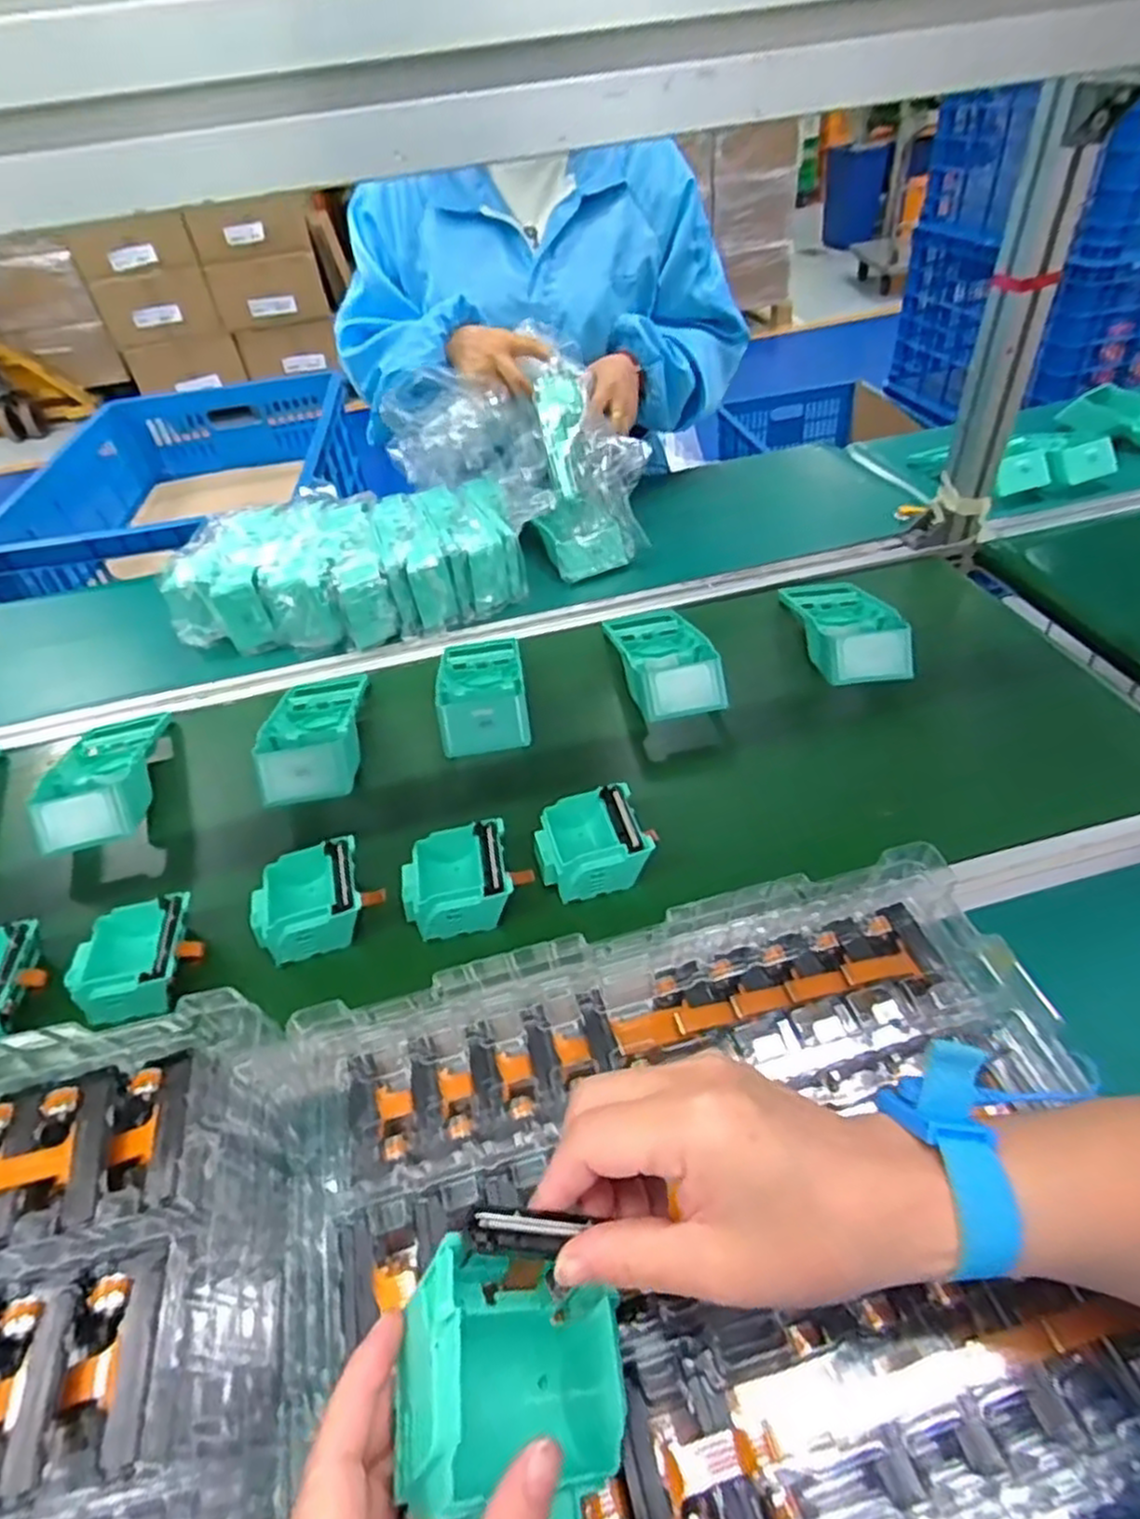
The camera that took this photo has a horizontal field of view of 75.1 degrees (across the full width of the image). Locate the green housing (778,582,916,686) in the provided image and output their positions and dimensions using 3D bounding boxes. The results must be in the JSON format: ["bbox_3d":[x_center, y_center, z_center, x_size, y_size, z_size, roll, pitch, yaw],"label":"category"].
[{"bbox_3d":[0.279,-0.143,0.765,0.093,0.054,0.201,-4,44,4],"label":"green housing"}]

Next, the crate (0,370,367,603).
[{"bbox_3d":[-0.711,-0.503,1.395,0.479,0.192,0.789,-12,44,-5],"label":"crate"}]

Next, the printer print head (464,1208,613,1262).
[{"bbox_3d":[-0.012,0.165,0.257,0.049,0.010,0.013,12,40,-19],"label":"printer print head"}]

